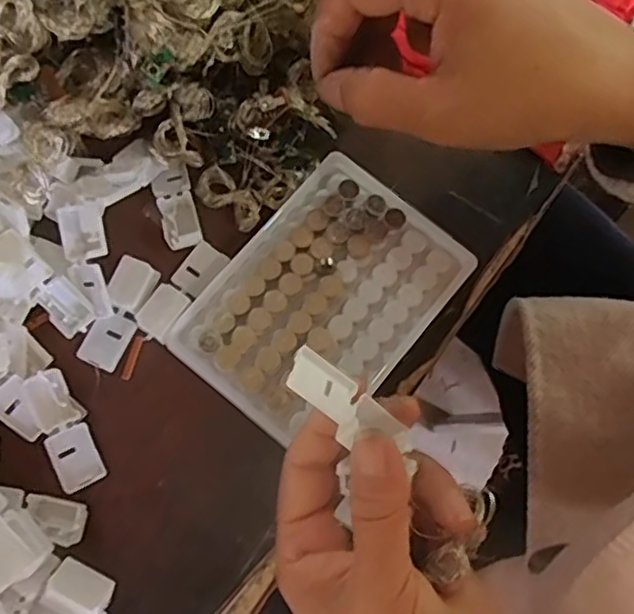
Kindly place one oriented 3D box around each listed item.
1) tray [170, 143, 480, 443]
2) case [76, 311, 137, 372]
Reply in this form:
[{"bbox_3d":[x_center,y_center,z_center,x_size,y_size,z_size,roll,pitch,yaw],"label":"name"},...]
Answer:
[{"bbox_3d":[0.002,-0.004,0.315,0.095,0.012,0.130,39,78,7],"label":"tray"},{"bbox_3d":[-0.102,0.016,0.314,0.020,0.004,0.027,30,79,-15],"label":"case"}]

